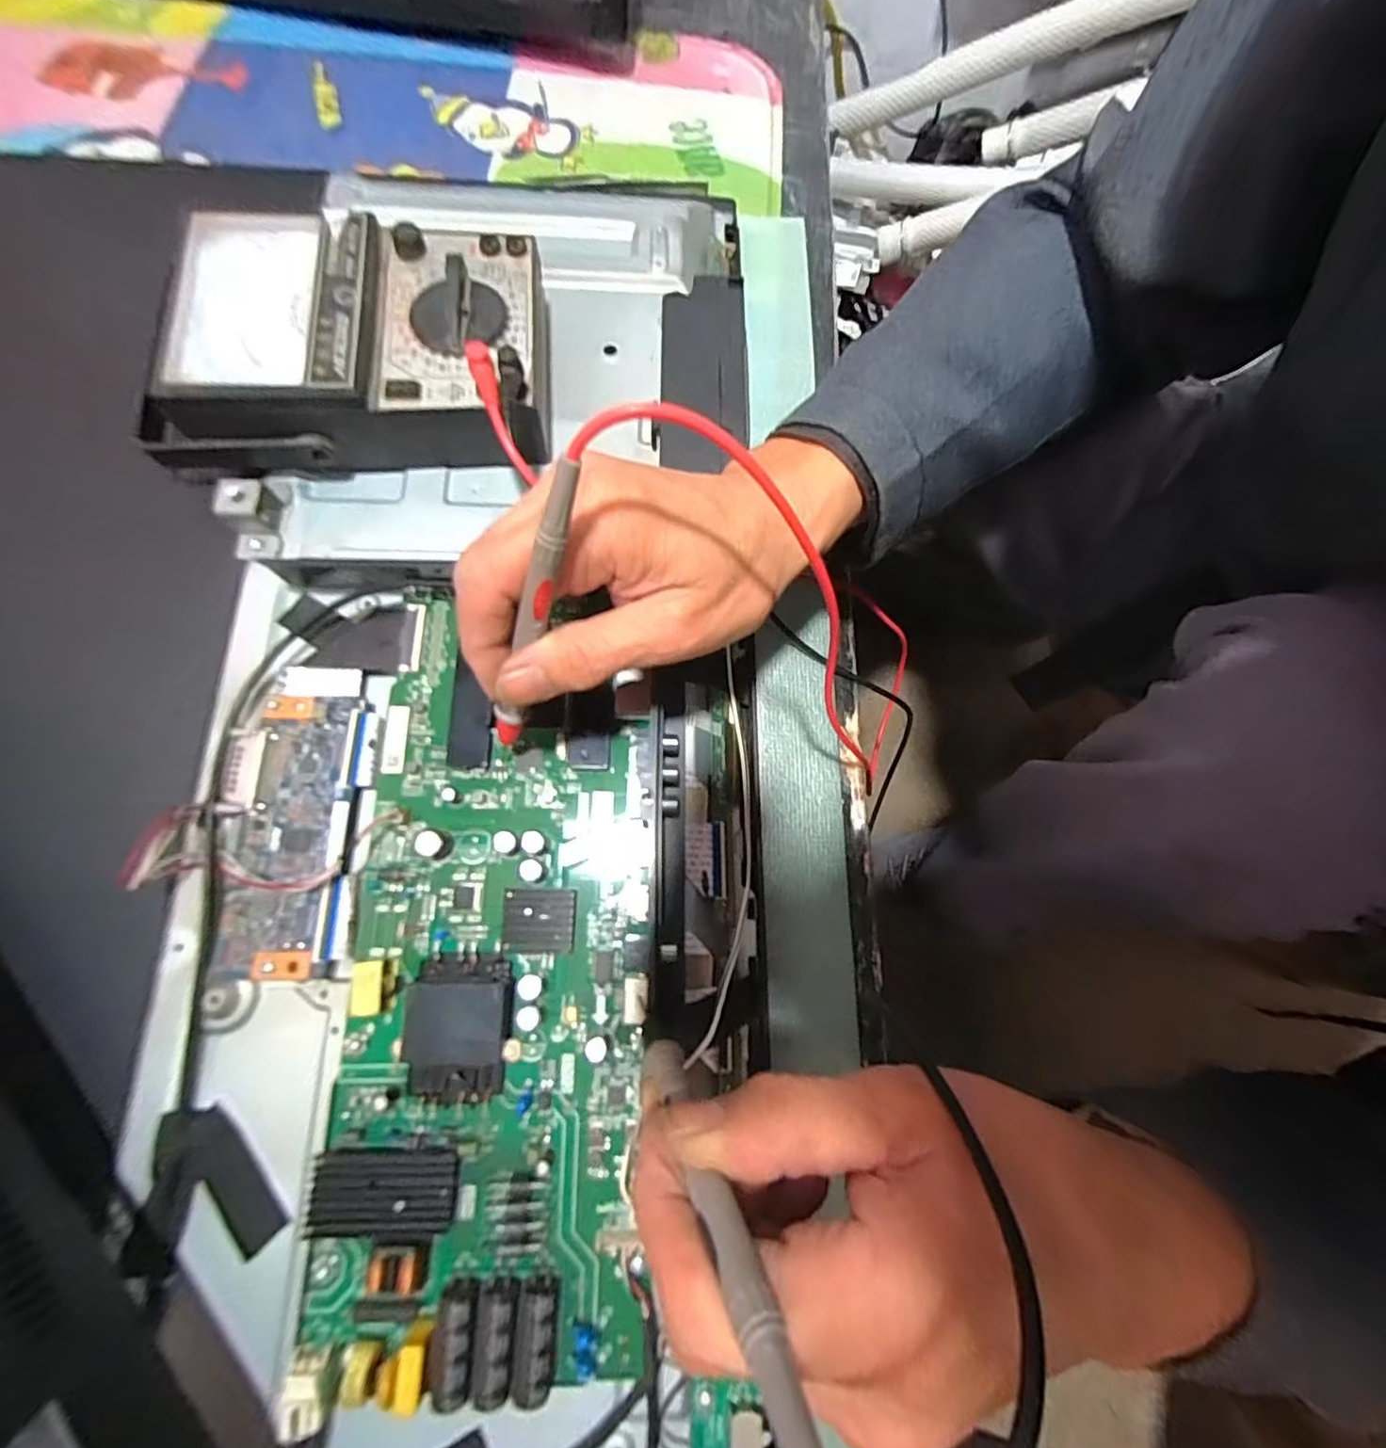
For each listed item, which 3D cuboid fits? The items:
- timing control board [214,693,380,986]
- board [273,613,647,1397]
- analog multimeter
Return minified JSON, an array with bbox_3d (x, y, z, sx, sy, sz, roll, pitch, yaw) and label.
[{"bbox_3d":[-0.171,0.044,0.255,0.047,0.006,0.118,3,73,-1],"label":"timing control board"},{"bbox_3d":[-0.079,0.090,0.243,0.117,0.013,0.280,2,73,-2],"label":"board"},{"bbox_3d":[-0.163,-0.182,0.300,0.174,0.064,0.123,-2,73,-3],"label":"analog multimeter"}]

